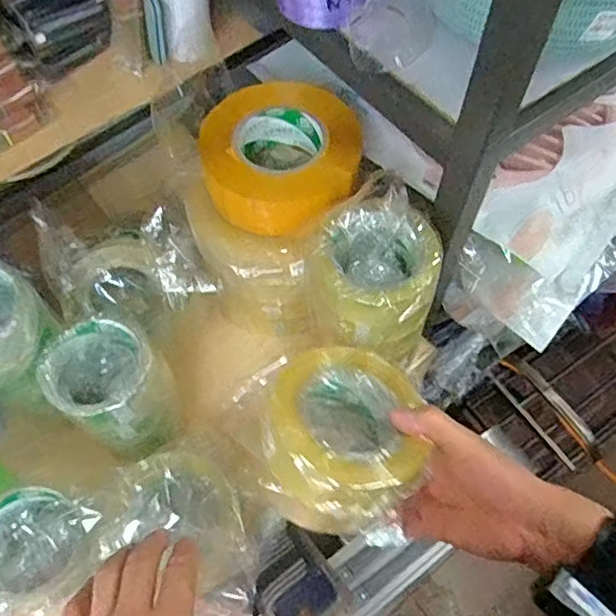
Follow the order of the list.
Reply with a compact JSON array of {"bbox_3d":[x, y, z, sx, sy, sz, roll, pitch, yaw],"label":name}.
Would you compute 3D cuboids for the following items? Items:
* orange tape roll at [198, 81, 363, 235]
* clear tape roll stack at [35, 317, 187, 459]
[{"bbox_3d":[-0.022,-0.142,0.550,0.143,0.046,0.144,0,61,-1],"label":"orange tape roll"},{"bbox_3d":[-0.173,0.077,0.532,0.095,0.126,0.090,36,66,17],"label":"clear tape roll stack"}]

